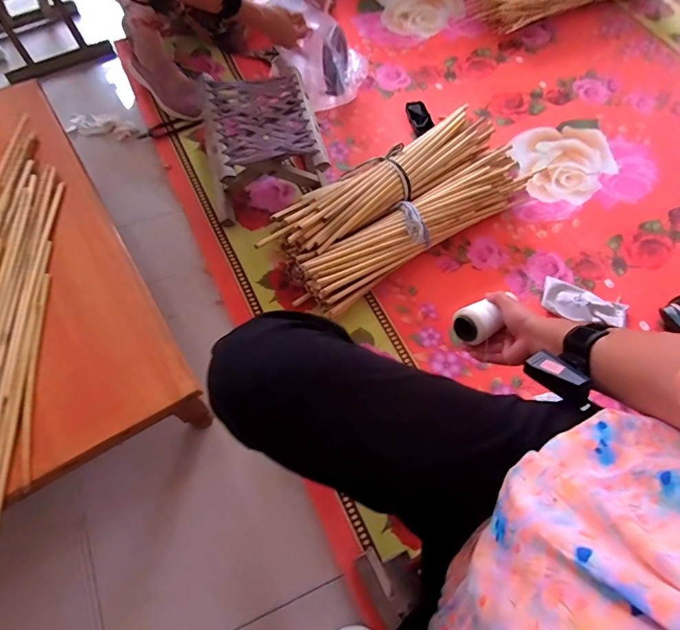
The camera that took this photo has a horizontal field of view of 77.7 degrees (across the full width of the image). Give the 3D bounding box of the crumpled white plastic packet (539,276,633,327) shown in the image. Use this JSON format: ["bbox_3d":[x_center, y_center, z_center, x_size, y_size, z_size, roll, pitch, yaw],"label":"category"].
[{"bbox_3d":[0.527,-0.020,0.907,0.176,0.022,0.089,20,64,5],"label":"crumpled white plastic packet"}]

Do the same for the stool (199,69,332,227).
[{"bbox_3d":[-0.171,-0.368,0.941,0.241,0.167,0.279,-11,67,-8],"label":"stool"}]

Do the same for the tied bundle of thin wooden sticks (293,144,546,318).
[{"bbox_3d":[0.187,-0.197,0.910,0.624,0.109,0.131,-33,71,-18],"label":"tied bundle of thin wooden sticks"}]

